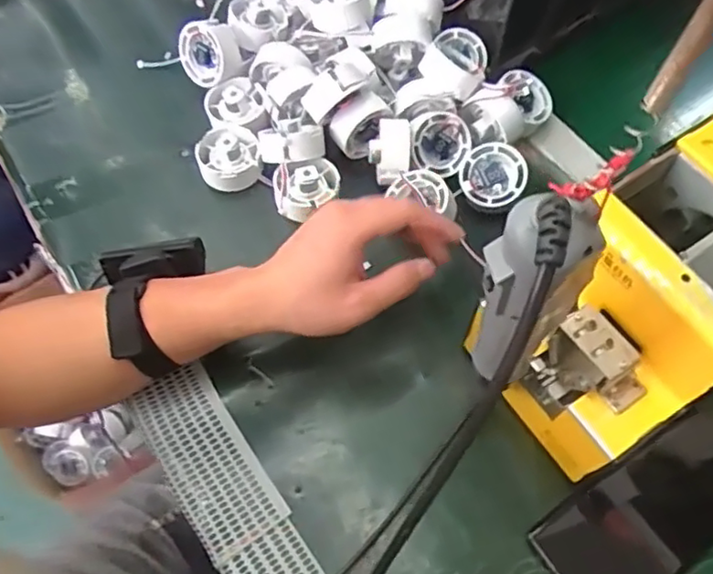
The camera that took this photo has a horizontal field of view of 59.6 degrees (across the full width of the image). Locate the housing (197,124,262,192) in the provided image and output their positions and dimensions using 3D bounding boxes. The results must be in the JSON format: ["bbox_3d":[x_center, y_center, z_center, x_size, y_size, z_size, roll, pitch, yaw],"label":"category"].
[{"bbox_3d":[-0.111,-0.116,0.538,0.051,0.026,0.061,-14,63,-8],"label":"housing"}]

